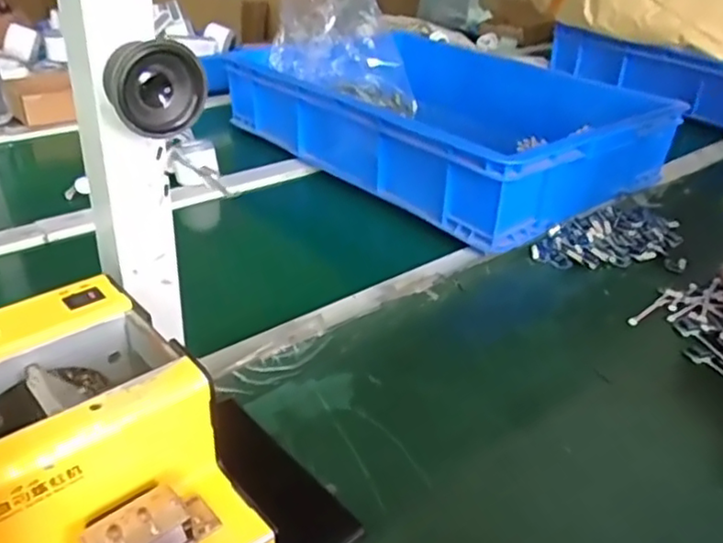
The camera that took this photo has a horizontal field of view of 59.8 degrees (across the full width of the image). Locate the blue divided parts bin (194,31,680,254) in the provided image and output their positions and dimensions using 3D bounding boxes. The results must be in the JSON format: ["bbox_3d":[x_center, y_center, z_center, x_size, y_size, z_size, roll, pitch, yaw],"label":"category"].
[{"bbox_3d":[0.102,-0.248,0.977,0.393,0.114,0.607,-25,43,-37],"label":"blue divided parts bin"}]

